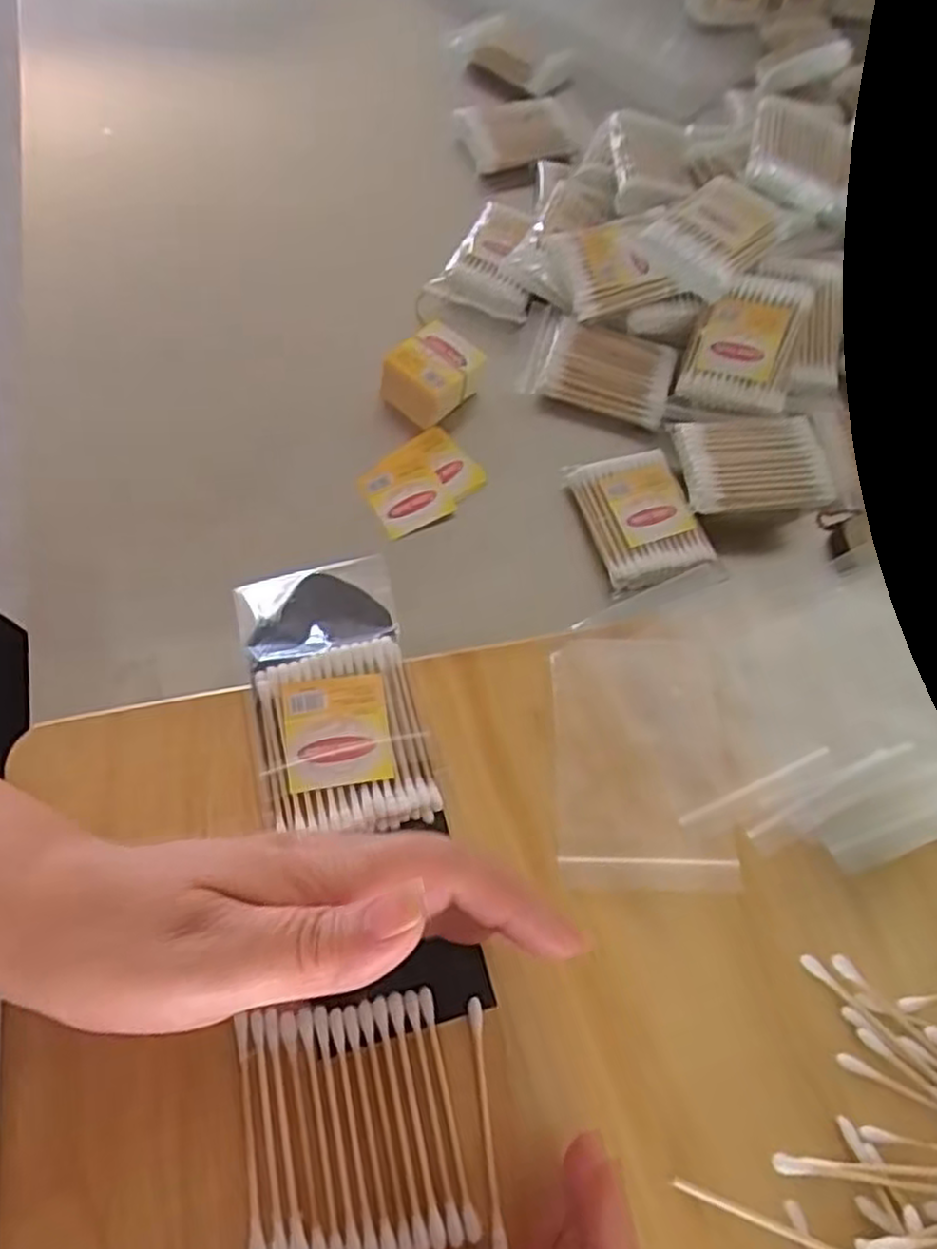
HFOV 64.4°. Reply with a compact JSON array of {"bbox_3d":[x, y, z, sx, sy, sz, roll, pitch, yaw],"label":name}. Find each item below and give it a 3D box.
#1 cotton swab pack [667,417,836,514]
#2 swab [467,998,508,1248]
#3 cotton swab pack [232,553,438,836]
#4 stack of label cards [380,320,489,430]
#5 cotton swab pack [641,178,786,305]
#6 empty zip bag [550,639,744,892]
[{"bbox_3d":[0.153,-0.088,0.404,0.076,0.015,0.058,-1,65,-6],"label":"cotton swab pack"},{"bbox_3d":[0.006,0.161,0.242,0.005,0.004,0.071,-4,65,-6],"label":"swab"},{"bbox_3d":[-0.056,0.026,0.302,0.064,0.017,0.118,-12,66,-9],"label":"cotton swab pack"},{"bbox_3d":[-0.020,-0.144,0.427,0.041,0.023,0.047,40,68,13],"label":"stack of label cards"},{"bbox_3d":[0.145,-0.228,0.429,0.055,0.019,0.082,39,69,14],"label":"cotton swab pack"},{"bbox_3d":[0.069,0.053,0.300,0.068,0.004,0.101,2,65,-2],"label":"empty zip bag"}]

